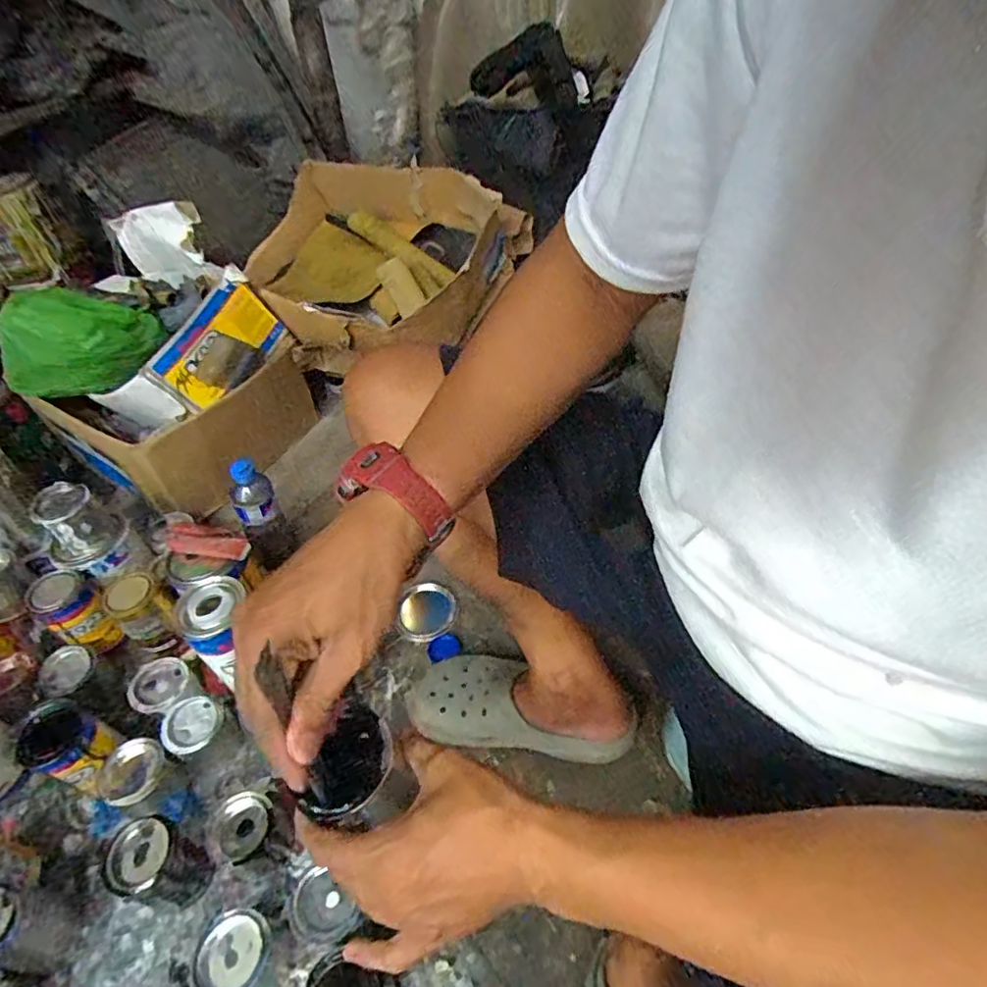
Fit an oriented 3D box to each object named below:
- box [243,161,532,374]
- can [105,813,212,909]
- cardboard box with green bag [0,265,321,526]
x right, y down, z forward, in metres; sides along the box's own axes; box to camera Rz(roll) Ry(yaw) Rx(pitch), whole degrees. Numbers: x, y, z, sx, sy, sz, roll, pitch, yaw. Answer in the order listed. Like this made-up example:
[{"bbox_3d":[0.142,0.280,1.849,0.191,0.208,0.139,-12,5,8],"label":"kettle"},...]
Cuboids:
[{"bbox_3d":[-0.237,-0.402,1.039,0.501,0.249,0.353,21,52,23],"label":"box"},{"bbox_3d":[-0.352,0.402,0.625,0.081,0.102,0.073,16,50,20],"label":"can"},{"bbox_3d":[-0.539,-0.185,1.000,0.229,0.357,0.352,25,54,26],"label":"cardboard box with green bag"}]

